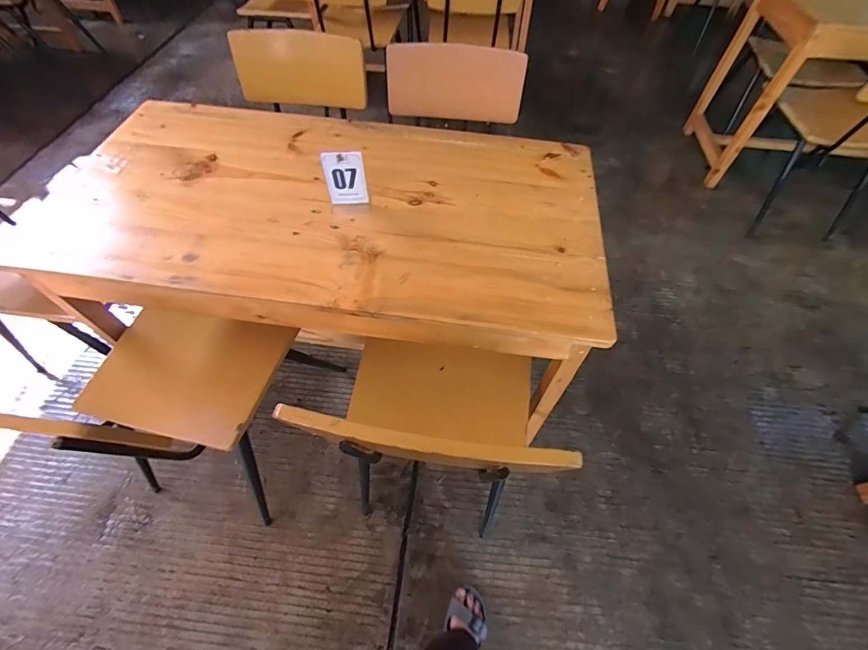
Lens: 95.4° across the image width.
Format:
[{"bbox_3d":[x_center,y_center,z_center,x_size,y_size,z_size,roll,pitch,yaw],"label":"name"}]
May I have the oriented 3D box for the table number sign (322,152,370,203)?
[{"bbox_3d":[-0.180,-0.296,0.813,0.075,0.121,0.027,-9,59,-7],"label":"table number sign"}]

